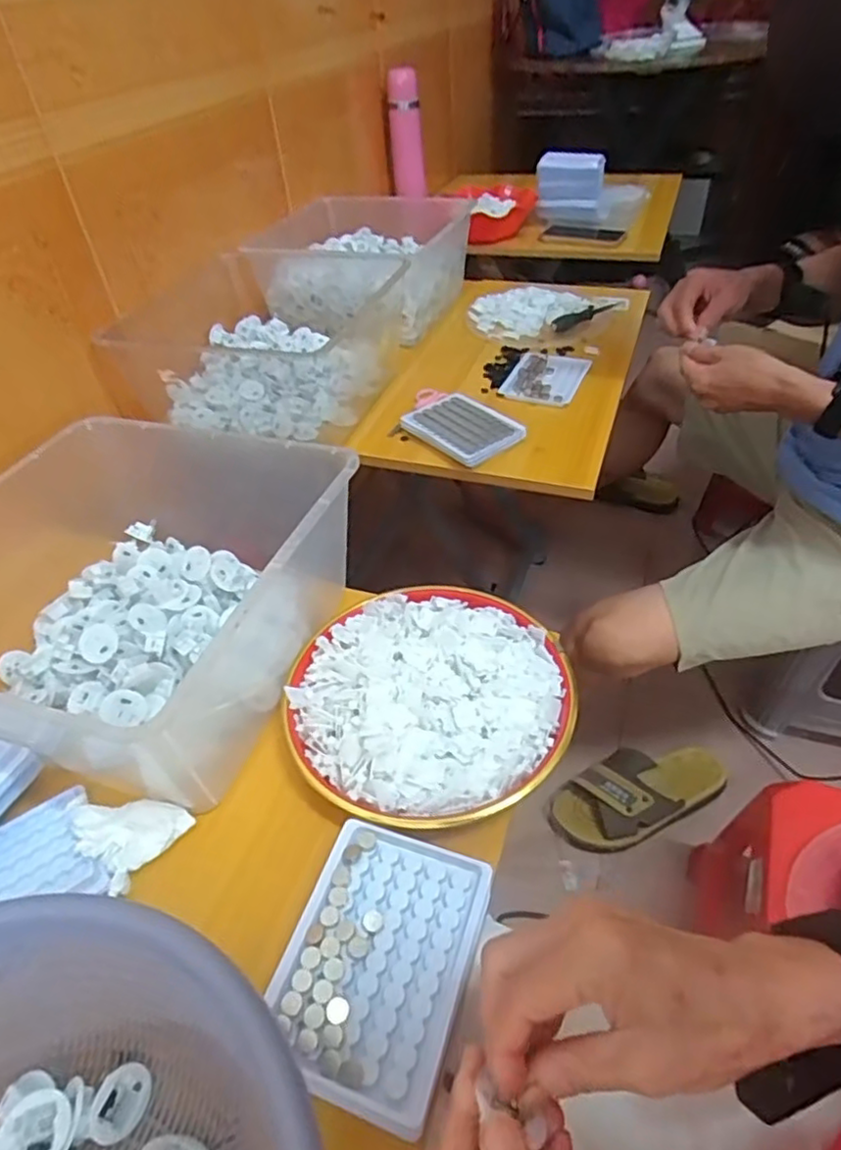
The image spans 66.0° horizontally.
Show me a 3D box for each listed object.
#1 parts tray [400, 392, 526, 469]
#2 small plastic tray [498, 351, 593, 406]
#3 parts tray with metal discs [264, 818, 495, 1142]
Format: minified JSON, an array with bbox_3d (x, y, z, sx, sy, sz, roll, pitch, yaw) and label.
[{"bbox_3d":[0.053,-0.183,0.805,0.092,0.023,0.136,-34,51,-27],"label":"parts tray"},{"bbox_3d":[0.175,-0.277,0.900,0.100,0.010,0.134,19,49,22],"label":"small plastic tray"},{"bbox_3d":[-0.024,0.214,0.364,0.099,0.014,0.133,12,46,16],"label":"parts tray with metal discs"}]

